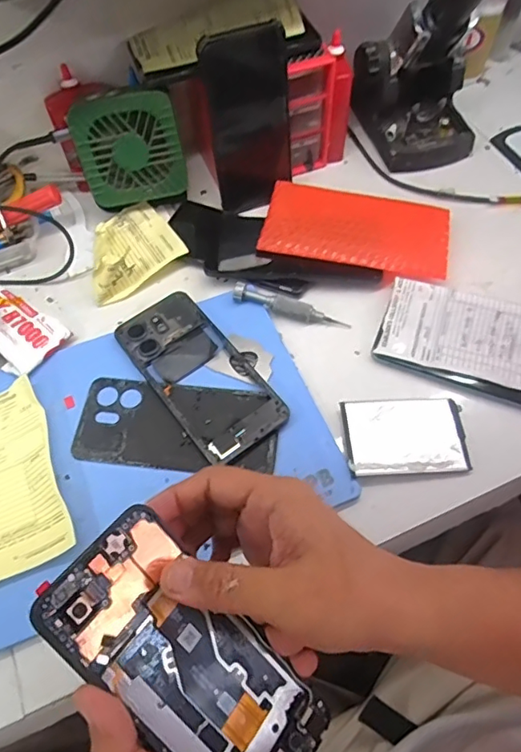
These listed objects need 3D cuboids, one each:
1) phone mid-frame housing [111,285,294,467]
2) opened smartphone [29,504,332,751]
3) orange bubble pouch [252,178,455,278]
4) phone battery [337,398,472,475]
[{"bbox_3d":[-0.053,-0.004,0.450,0.077,0.011,0.164,-34,65,-16],"label":"phone mid-frame housing"},{"bbox_3d":[-0.034,0.146,0.266,0.159,0.007,0.070,51,54,-7],"label":"opened smartphone"},{"bbox_3d":[0.094,-0.147,0.517,0.174,0.015,0.098,10,62,7],"label":"orange bubble pouch"},{"bbox_3d":[0.116,0.046,0.424,0.095,0.009,0.065,-4,61,0],"label":"phone battery"}]

